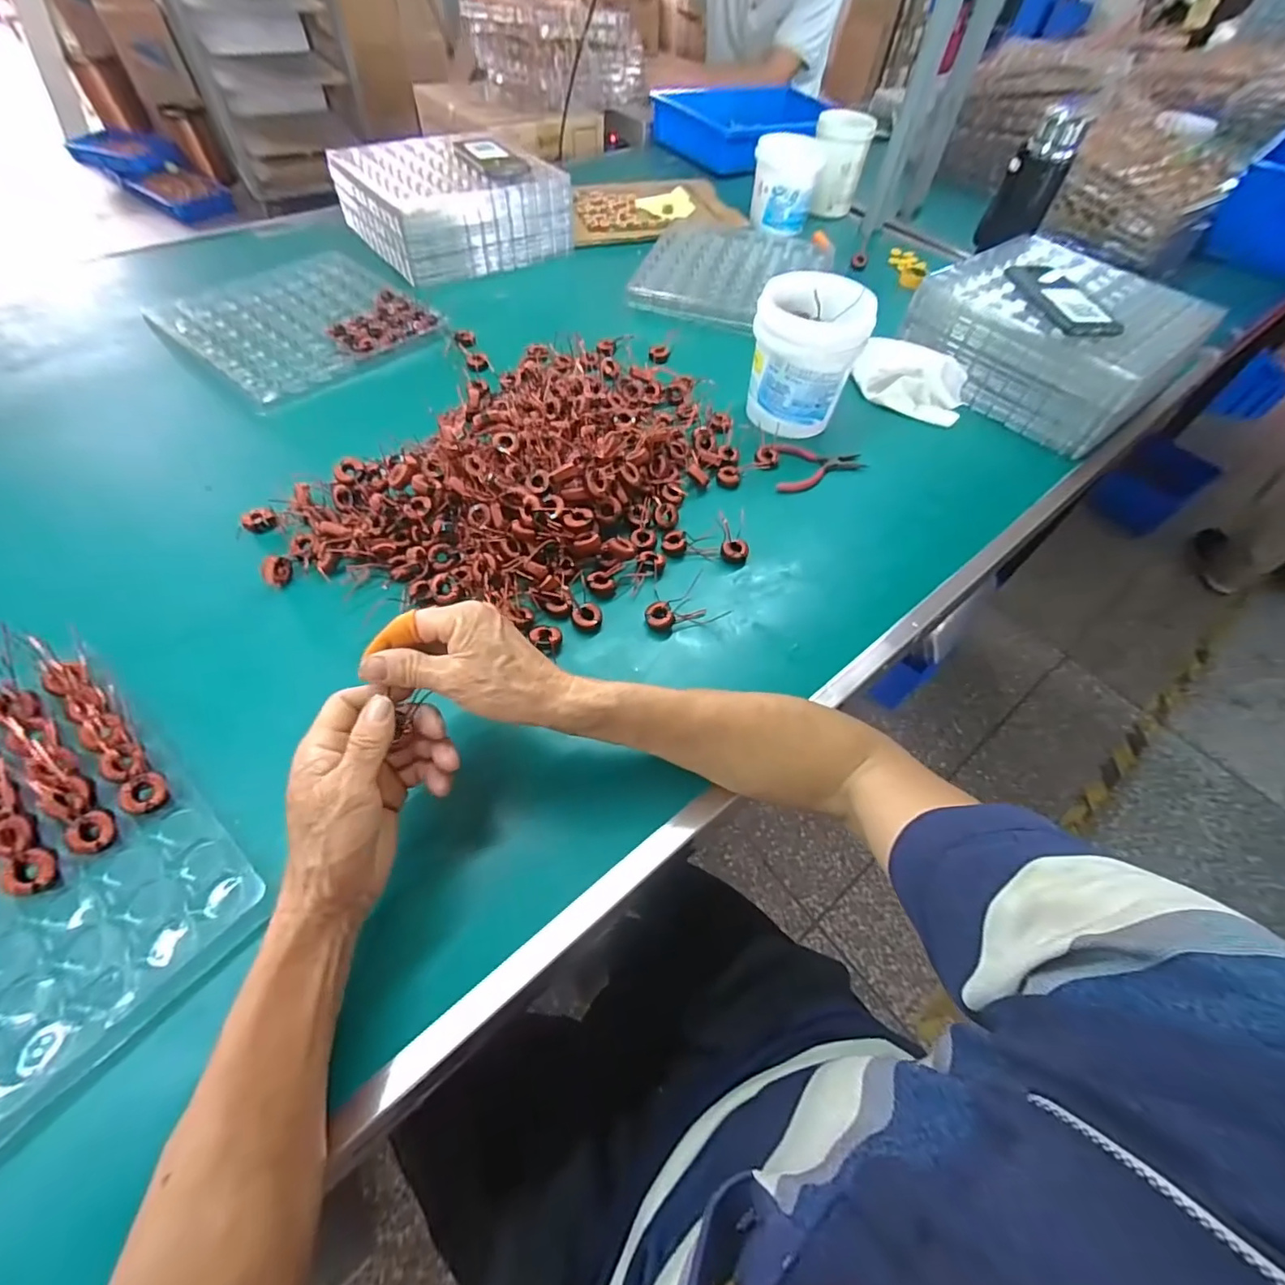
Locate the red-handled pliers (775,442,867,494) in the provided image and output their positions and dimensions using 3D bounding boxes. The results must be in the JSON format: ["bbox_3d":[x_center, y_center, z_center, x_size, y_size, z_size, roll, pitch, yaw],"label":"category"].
[{"bbox_3d":[0.204,-0.209,0.630,0.119,0.011,0.069,-10,57,-11],"label":"red-handled pliers"}]

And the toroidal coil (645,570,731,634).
[{"bbox_3d":[0.035,-0.039,0.506,0.073,0.016,0.056,-16,58,-14],"label":"toroidal coil"}]

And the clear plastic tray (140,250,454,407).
[{"bbox_3d":[-0.473,-0.445,0.745,0.285,0.022,0.285,38,62,20],"label":"clear plastic tray"}]

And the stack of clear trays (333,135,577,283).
[{"bbox_3d":[-0.306,-0.722,0.880,0.297,0.095,0.255,-30,63,-22],"label":"stack of clear trays"}]

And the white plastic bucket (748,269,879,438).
[{"bbox_3d":[0.186,-0.329,0.634,0.122,0.138,0.122,2,56,-3],"label":"white plastic bucket"}]

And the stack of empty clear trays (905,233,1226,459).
[{"bbox_3d":[0.554,-0.412,0.733,0.279,0.117,0.294,-30,63,-22],"label":"stack of empty clear trays"}]

